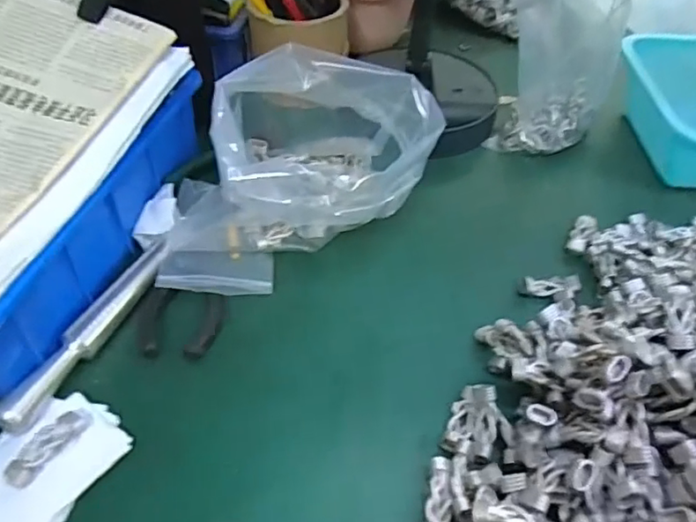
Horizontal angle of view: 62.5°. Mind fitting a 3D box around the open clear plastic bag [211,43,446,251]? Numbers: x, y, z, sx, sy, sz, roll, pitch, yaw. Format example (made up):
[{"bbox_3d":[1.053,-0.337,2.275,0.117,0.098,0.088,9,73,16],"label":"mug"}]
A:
[{"bbox_3d":[-0.023,-0.076,0.436,0.155,0.150,0.102,-16,49,-17],"label":"open clear plastic bag"}]

